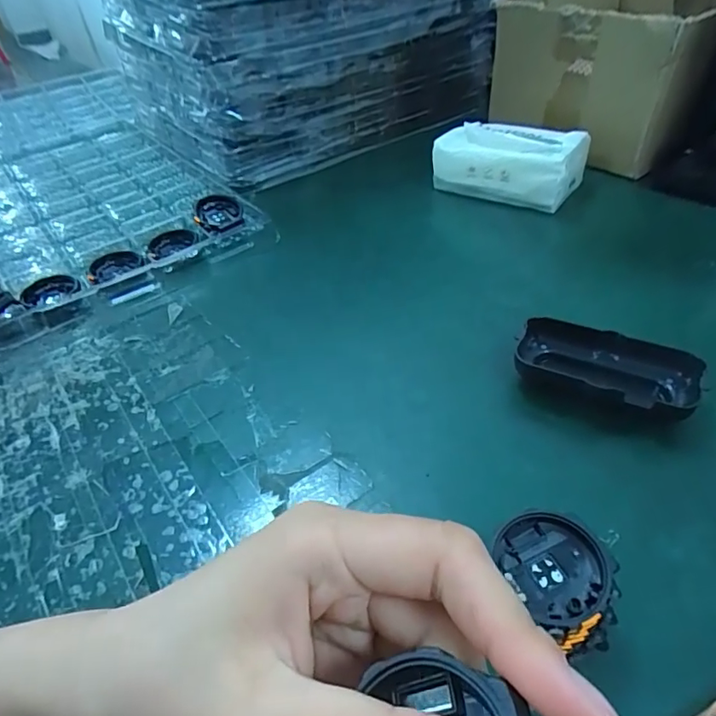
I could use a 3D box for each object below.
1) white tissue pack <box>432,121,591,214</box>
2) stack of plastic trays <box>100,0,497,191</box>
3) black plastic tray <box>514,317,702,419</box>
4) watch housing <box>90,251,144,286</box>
[{"bbox_3d":[0.163,-0.212,0.554,0.148,0.058,0.081,22,49,26],"label":"white tissue pack"},{"bbox_3d":[-0.061,-0.459,0.669,0.446,0.280,0.318,-31,49,-25],"label":"stack of plastic trays"},{"bbox_3d":[0.158,0.009,0.334,0.108,0.028,0.051,21,49,25],"label":"black plastic tray"},{"bbox_3d":[-0.225,-0.087,0.481,0.049,0.012,0.045,-6,43,0],"label":"watch housing"}]

